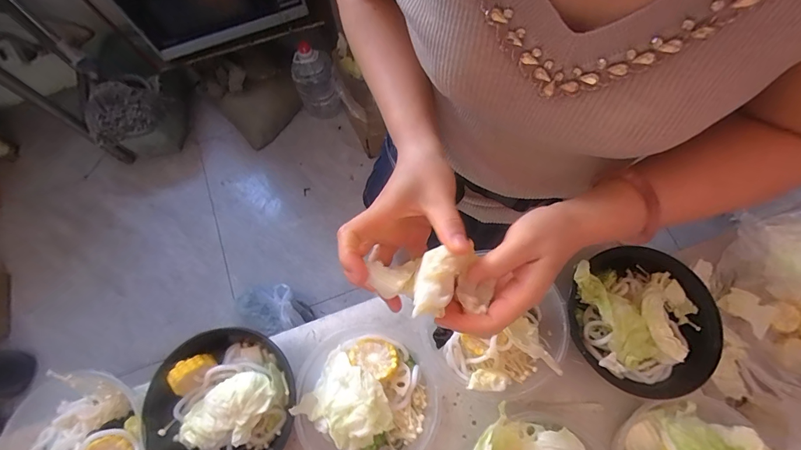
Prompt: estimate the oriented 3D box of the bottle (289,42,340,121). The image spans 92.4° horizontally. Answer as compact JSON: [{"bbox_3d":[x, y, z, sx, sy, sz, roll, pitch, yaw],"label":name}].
[{"bbox_3d":[-0.327,-0.544,1.483,0.156,0.344,0.142,-23,74,-5],"label":"bottle"}]

